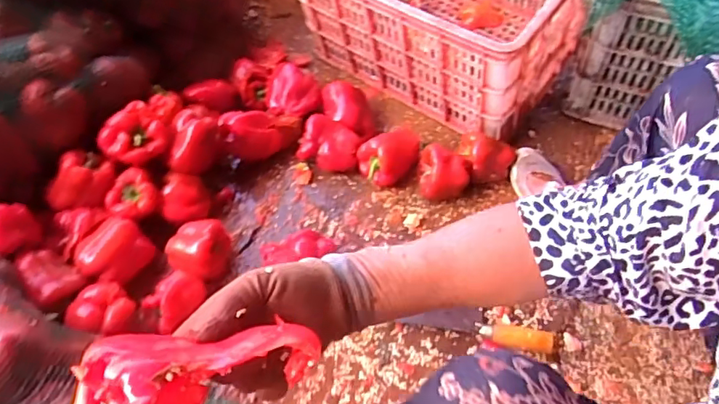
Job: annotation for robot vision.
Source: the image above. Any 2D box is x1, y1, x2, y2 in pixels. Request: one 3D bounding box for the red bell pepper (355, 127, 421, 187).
[{"bbox_3d":[0.061,-0.089,1.008,0.110,0.078,0.086,-34,60,-23],"label":"red bell pepper"}]

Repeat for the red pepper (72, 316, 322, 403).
[{"bbox_3d":[-0.102,0.102,0.328,0.136,0.048,0.083,-36,61,-25],"label":"red pepper"}]

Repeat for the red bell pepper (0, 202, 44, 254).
[{"bbox_3d":[-0.510,0.040,0.784,0.067,0.061,0.080,38,61,25],"label":"red bell pepper"}]

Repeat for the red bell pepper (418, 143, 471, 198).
[{"bbox_3d":[0.151,-0.054,0.968,0.091,0.084,0.079,8,53,6],"label":"red bell pepper"}]

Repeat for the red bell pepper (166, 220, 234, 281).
[{"bbox_3d":[-0.252,0.071,0.855,0.084,0.082,0.089,8,53,6],"label":"red bell pepper"}]

